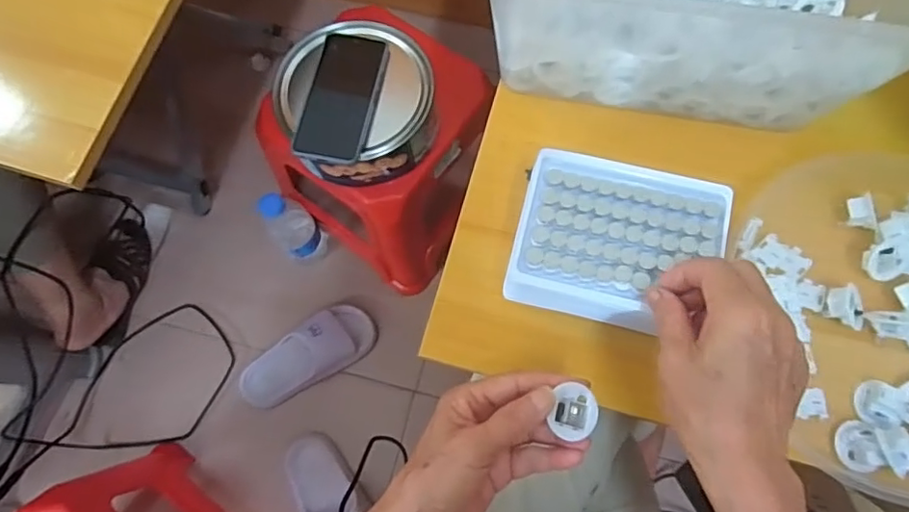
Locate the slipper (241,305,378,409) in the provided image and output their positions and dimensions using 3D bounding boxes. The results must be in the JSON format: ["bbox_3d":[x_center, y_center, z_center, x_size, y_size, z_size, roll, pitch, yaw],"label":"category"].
[{"bbox_3d":[-0.233,0.164,0.914,0.220,0.071,0.092,-35,76,-8],"label":"slipper"}]

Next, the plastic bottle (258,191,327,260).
[{"bbox_3d":[-0.254,-0.046,0.879,0.075,0.205,0.067,44,79,12],"label":"plastic bottle"}]

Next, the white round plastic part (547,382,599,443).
[{"bbox_3d":[0.070,0.093,0.335,0.030,0.012,0.030,3,78,-13],"label":"white round plastic part"}]

